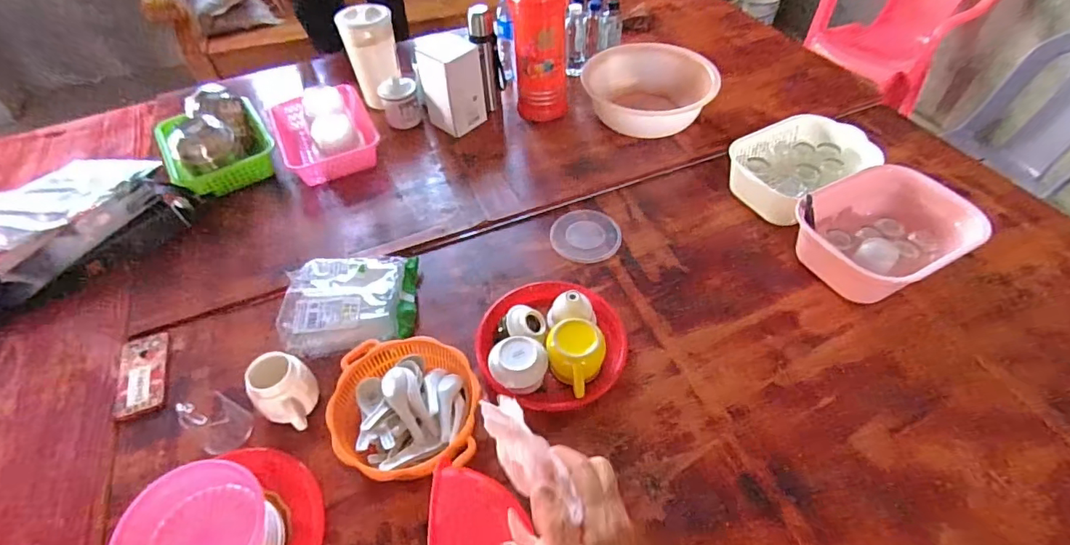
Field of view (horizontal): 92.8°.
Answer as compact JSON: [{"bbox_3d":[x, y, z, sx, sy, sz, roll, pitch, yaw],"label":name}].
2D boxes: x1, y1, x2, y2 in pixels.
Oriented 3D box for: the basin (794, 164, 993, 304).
[{"bbox_3d":[0.629,-0.081,0.938,0.264,0.110,0.248,-22,53,-14],"label":"basin"}]

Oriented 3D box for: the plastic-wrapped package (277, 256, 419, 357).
[{"bbox_3d":[-0.336,0.052,0.930,0.226,0.062,0.194,-7,51,-2],"label":"plastic-wrapped package"}]

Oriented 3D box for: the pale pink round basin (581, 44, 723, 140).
[{"bbox_3d":[0.276,-0.441,1.255,0.319,0.105,0.258,10,53,11],"label":"pale pink round basin"}]

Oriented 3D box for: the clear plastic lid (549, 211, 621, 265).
[{"bbox_3d":[0.105,-0.077,1.060,0.148,0.016,0.129,33,60,26],"label":"clear plastic lid"}]

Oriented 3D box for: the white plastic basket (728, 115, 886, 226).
[{"bbox_3d":[0.545,-0.225,1.074,0.255,0.099,0.229,-26,54,-17],"label":"white plastic basket"}]

